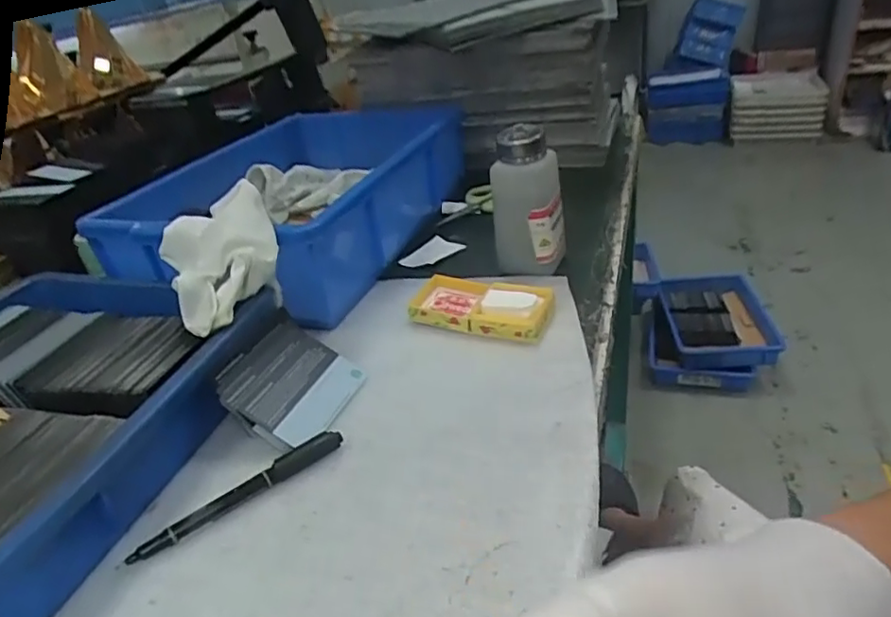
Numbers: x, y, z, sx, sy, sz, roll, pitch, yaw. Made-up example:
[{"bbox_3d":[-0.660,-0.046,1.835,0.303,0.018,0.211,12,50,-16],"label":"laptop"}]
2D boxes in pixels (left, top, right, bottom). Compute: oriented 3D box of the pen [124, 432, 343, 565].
[{"bbox_3d":[-0.117,0.108,0.355,0.127,0.011,0.014,-29,37,-31],"label":"pen"}]

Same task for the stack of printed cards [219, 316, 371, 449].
[{"bbox_3d":[-0.108,0.052,0.423,0.078,0.016,0.085,34,40,1],"label":"stack of printed cards"}]

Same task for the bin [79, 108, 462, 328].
[{"bbox_3d":[-0.133,-0.119,0.650,0.222,0.104,0.371,6,34,21],"label":"bin"}]

